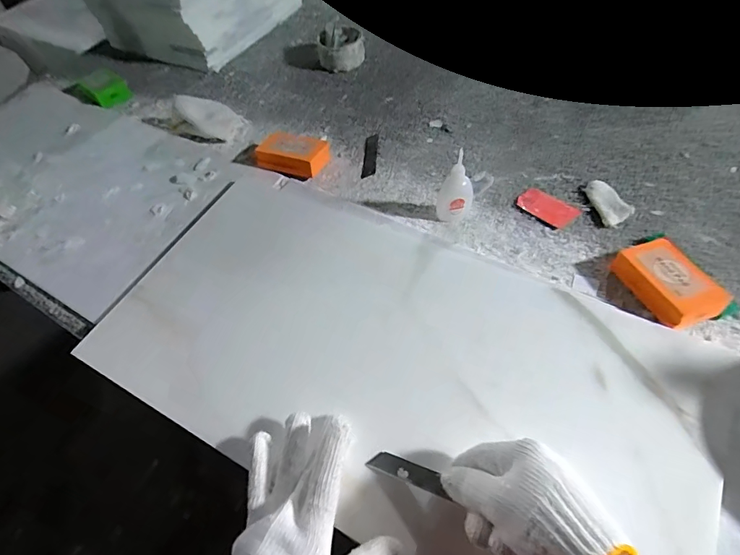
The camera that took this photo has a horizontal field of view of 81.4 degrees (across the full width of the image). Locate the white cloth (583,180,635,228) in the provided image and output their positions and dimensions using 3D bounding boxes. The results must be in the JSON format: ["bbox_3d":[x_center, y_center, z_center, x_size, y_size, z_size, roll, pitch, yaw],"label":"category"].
[{"bbox_3d":[0.304,-0.095,0.546,0.041,0.012,0.073,-7,54,-1],"label":"white cloth"}]

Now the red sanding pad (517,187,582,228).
[{"bbox_3d":[0.229,-0.092,0.554,0.072,0.007,0.047,36,65,26],"label":"red sanding pad"}]

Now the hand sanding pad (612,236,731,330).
[{"bbox_3d":[0.316,0.006,0.457,0.073,0.036,0.097,-17,55,-8],"label":"hand sanding pad"}]

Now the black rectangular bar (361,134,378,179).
[{"bbox_3d":[0.000,-0.183,0.642,0.020,0.004,0.096,1,55,6],"label":"black rectangular bar"}]

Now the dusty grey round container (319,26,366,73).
[{"bbox_3d":[-0.050,-0.419,0.785,0.073,0.052,0.078,-2,54,3],"label":"dusty grey round container"}]

